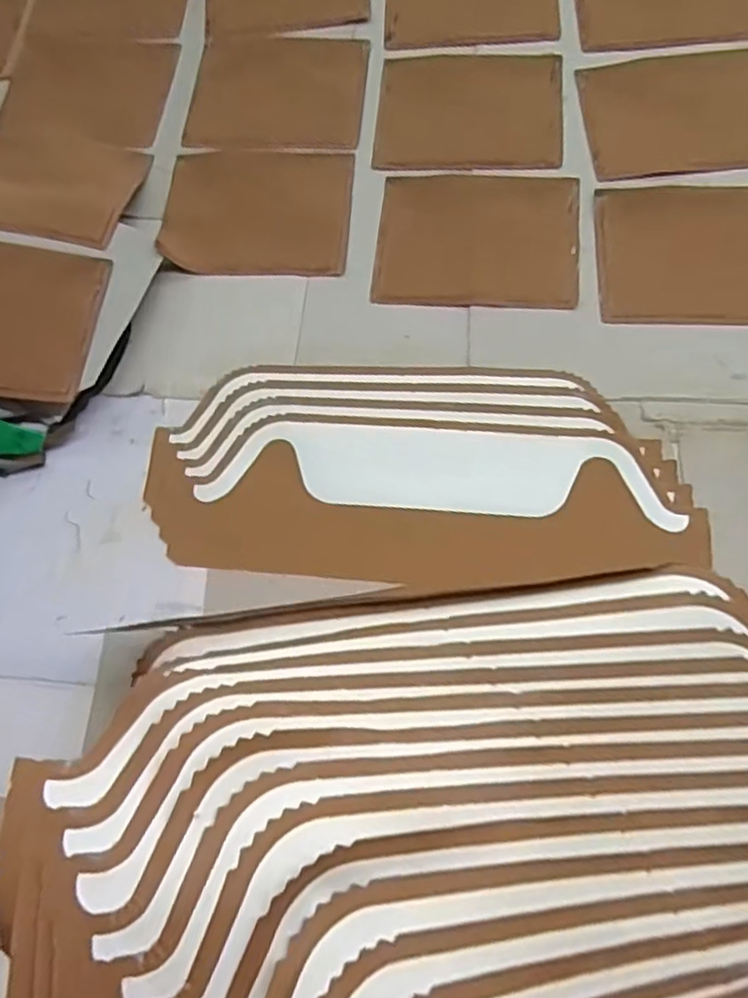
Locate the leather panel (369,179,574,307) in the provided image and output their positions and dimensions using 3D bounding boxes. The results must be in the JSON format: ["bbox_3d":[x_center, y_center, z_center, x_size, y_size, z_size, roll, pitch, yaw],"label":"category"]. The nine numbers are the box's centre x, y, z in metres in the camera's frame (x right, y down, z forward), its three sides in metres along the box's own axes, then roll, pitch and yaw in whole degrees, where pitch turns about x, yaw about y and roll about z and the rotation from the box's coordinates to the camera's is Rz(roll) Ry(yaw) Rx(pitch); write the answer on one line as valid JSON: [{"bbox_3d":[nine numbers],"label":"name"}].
[{"bbox_3d":[0.093,-0.235,0.630,0.177,0.004,0.143,4,69,8],"label":"leather panel"}]

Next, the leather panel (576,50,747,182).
[{"bbox_3d":[0.291,-0.368,0.659,0.176,0.005,0.148,-3,67,3],"label":"leather panel"}]

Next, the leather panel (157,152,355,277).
[{"bbox_3d":[-0.110,-0.275,0.652,0.172,0.012,0.143,1,69,5],"label":"leather panel"}]

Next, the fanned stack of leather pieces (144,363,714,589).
[{"bbox_3d":[0.032,-0.025,0.561,0.415,0.033,0.177,2,69,5],"label":"fanned stack of leather pieces"}]

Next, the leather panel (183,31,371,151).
[{"bbox_3d":[-0.099,-0.430,0.726,0.180,0.010,0.150,5,69,6],"label":"leather panel"}]

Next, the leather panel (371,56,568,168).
[{"bbox_3d":[0.094,-0.384,0.688,0.178,0.004,0.148,4,69,7],"label":"leather panel"}]

